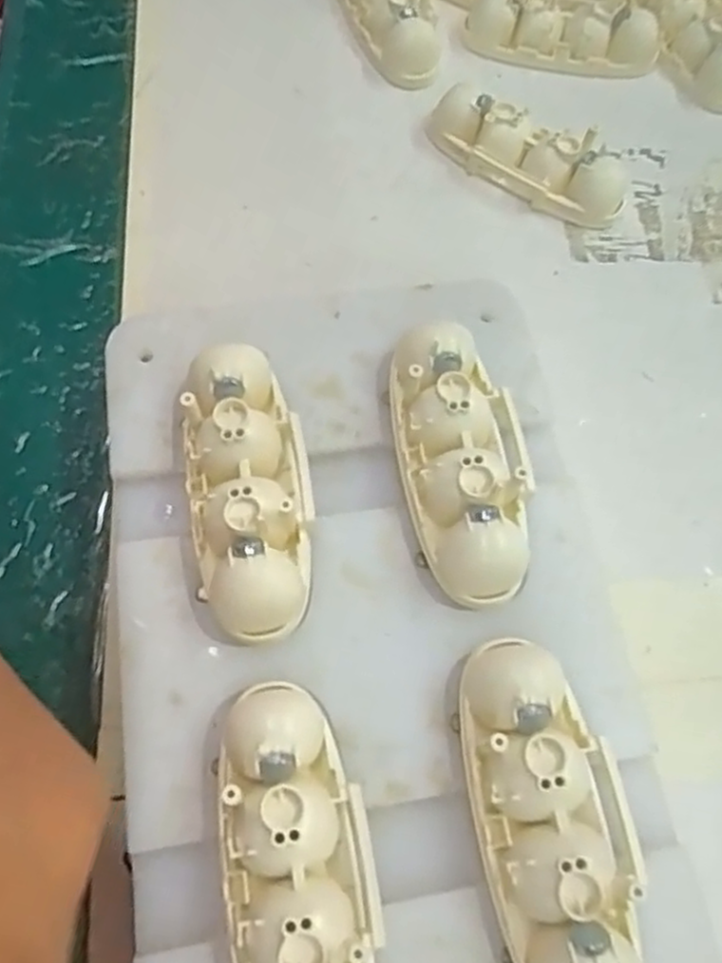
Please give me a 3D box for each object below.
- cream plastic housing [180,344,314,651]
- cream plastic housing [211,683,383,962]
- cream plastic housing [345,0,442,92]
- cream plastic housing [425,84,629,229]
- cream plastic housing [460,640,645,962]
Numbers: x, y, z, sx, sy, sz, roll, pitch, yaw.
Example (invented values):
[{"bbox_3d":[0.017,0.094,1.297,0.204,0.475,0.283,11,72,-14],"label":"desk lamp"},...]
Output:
[{"bbox_3d":[-0.023,0.001,0.153,0.024,0.018,0.059,-6,65,-7],"label":"cream plastic housing"},{"bbox_3d":[-0.010,0.067,0.127,0.024,0.015,0.061,-5,65,-6],"label":"cream plastic housing"},{"bbox_3d":[0.010,-0.154,0.246,0.024,0.018,0.056,-11,67,-9],"label":"cream plastic housing"},{"bbox_3d":[0.048,-0.096,0.221,0.061,0.018,0.016,30,67,9],"label":"cream plastic housing"},{"bbox_3d":[0.034,0.060,0.131,0.023,0.018,0.063,-7,65,-7],"label":"cream plastic housing"}]

